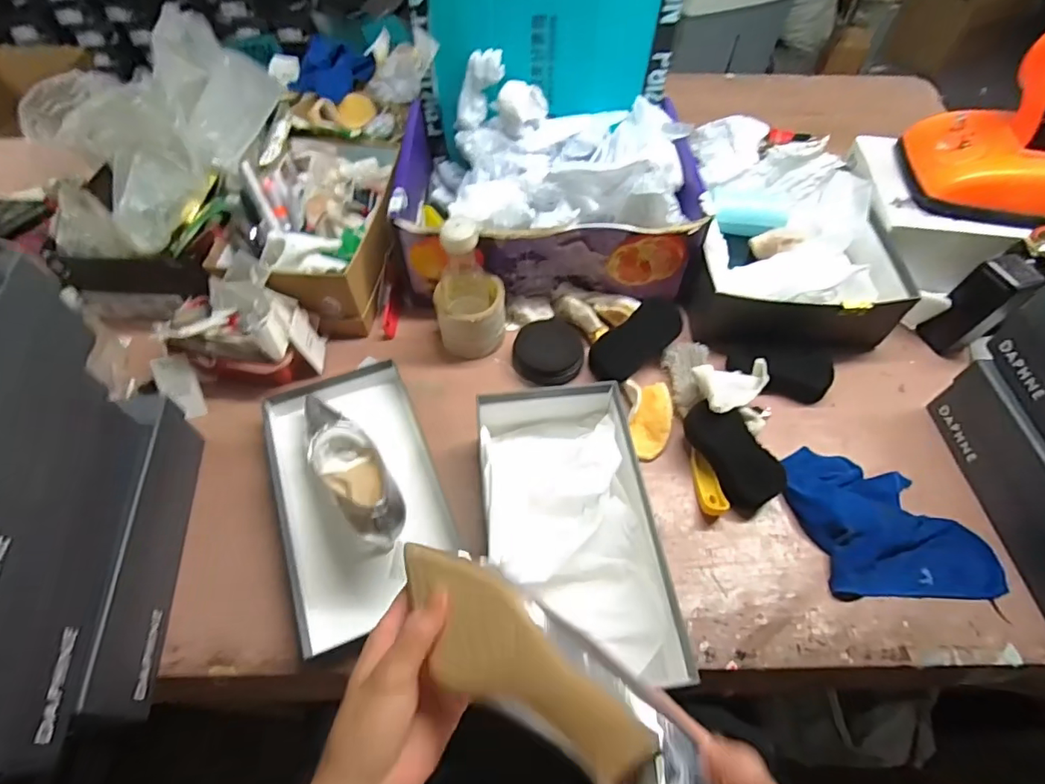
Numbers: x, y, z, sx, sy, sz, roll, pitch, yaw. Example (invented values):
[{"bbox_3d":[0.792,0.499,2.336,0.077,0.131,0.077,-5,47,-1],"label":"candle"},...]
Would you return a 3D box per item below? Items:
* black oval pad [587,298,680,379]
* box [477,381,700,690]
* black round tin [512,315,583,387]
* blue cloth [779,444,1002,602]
[{"bbox_3d":[0.149,-0.069,0.678,0.132,0.036,0.059,-40,63,3],"label":"black oval pad"},{"bbox_3d":[0.050,0.137,0.523,0.162,0.086,0.290,-8,57,-6],"label":"box"},{"bbox_3d":[0.034,-0.056,0.686,0.090,0.021,0.093,0,56,0],"label":"black round tin"},{"bbox_3d":[0.395,0.135,0.557,0.200,0.028,0.160,0,56,-1],"label":"blue cloth"}]

